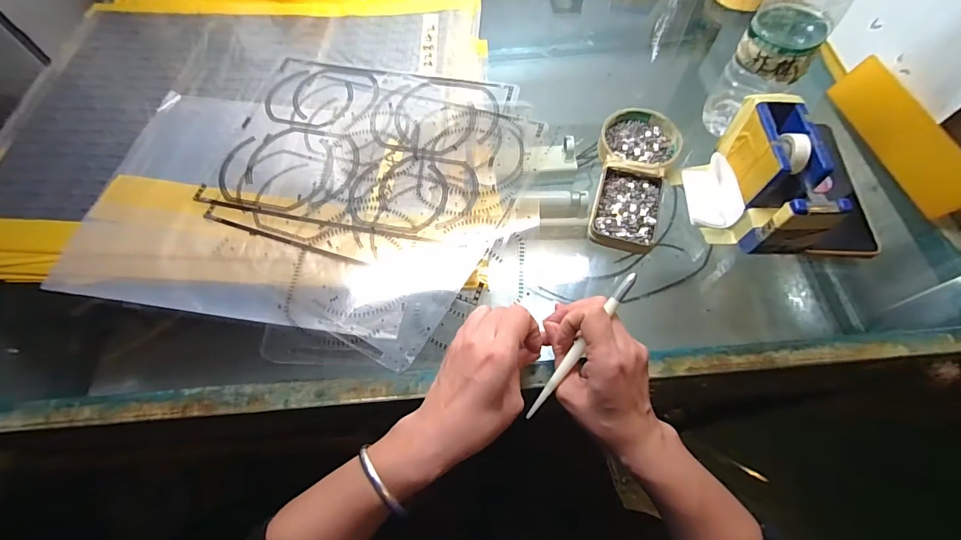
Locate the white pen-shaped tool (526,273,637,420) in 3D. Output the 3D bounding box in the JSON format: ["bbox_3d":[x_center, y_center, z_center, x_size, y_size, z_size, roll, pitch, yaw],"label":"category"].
[{"bbox_3d":[0.078,0.060,0.326,0.009,0.006,0.136,37,94,19],"label":"white pen-shaped tool"}]

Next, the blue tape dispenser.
[{"bbox_3d":[0.262,-0.086,0.384,0.069,0.069,0.127,5,62,4],"label":"blue tape dispenser"}]

